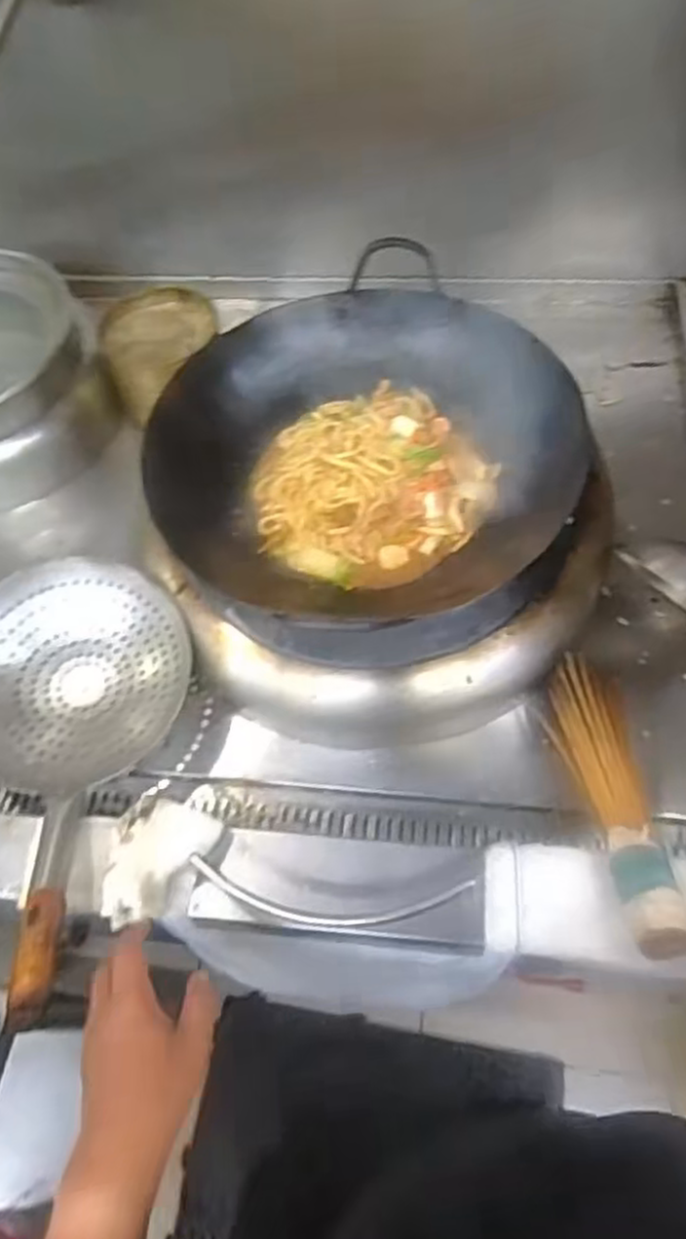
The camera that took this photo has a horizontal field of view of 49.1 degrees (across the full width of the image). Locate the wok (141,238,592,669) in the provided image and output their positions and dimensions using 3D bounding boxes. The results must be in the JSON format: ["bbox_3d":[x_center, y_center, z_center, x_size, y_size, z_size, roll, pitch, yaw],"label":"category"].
[{"bbox_3d":[0.014,-0.159,0.789,0.386,0.146,0.416,-2,58,3],"label":"wok"}]

